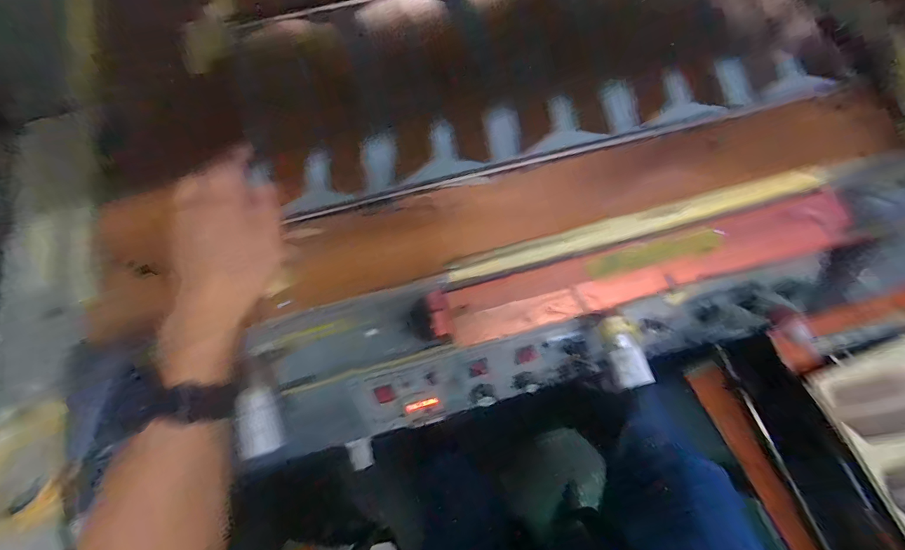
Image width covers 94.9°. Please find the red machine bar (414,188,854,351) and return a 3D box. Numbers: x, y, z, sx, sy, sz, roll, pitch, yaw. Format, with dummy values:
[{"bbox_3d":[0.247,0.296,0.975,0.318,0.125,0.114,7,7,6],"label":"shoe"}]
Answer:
[{"bbox_3d":[0.176,-0.005,0.381,0.394,0.020,0.052,-14,72,-4],"label":"red machine bar"}]

